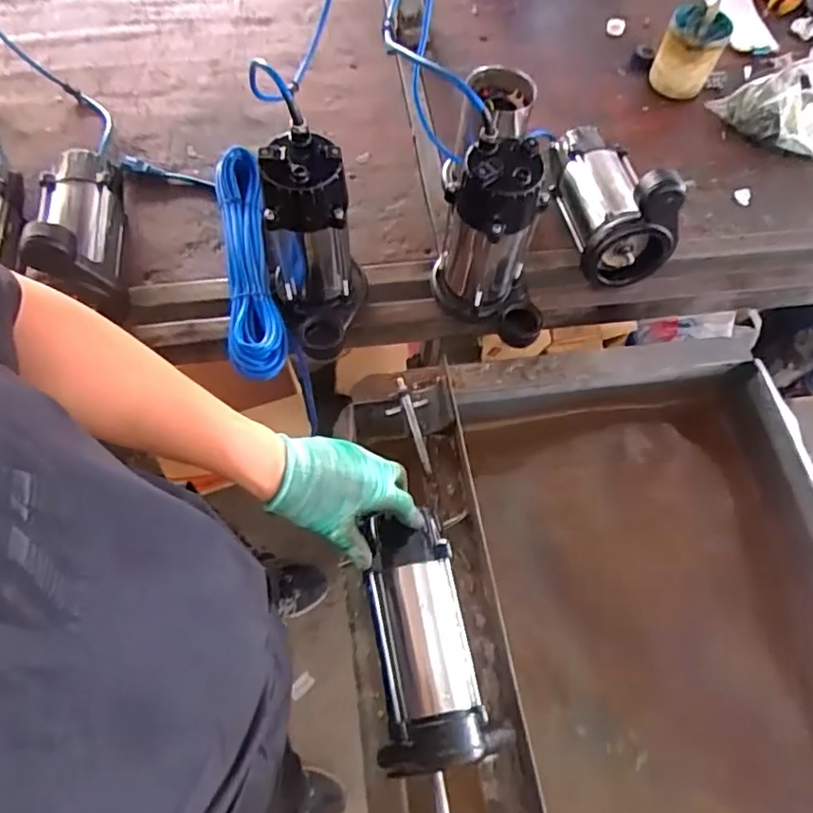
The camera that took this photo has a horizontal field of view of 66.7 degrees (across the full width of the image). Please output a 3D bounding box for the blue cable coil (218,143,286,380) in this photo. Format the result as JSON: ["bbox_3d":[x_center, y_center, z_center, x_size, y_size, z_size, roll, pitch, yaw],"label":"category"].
[{"bbox_3d":[-0.216,-0.202,0.823,0.070,0.041,0.360,-10,65,-8],"label":"blue cable coil"}]

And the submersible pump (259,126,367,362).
[{"bbox_3d":[-0.109,-0.175,0.725,0.114,0.242,0.134,-2,64,-4],"label":"submersible pump"}]

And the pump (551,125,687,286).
[{"bbox_3d":[0.277,-0.303,0.840,0.105,0.158,0.232,-8,64,-7],"label":"pump"}]

